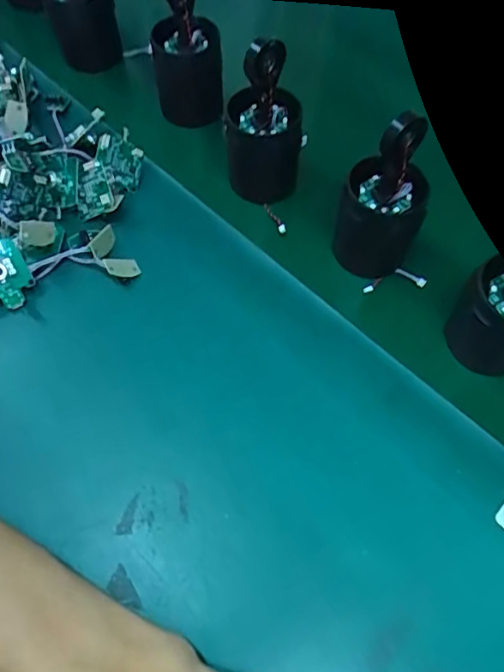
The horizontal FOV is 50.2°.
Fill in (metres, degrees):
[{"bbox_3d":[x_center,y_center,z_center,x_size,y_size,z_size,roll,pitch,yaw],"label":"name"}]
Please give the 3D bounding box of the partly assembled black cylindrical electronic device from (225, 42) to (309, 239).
[{"bbox_3d":[0.010,-0.149,0.392,0.055,0.114,0.049,1,61,1],"label":"partly assembled black cylindrical electronic device"}]

